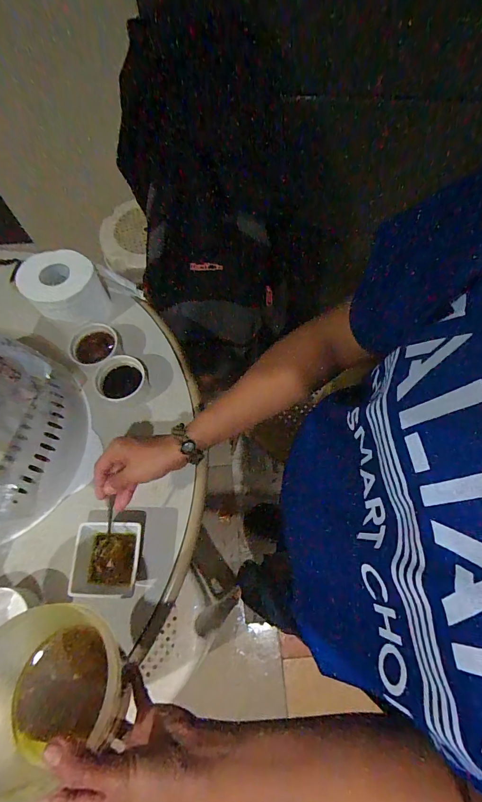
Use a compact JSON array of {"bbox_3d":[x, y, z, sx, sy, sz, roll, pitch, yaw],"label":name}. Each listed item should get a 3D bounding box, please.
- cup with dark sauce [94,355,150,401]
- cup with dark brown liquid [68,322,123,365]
[{"bbox_3d":[-0.189,-0.030,0.559,0.072,0.039,0.079,0,68,0],"label":"cup with dark sauce"},{"bbox_3d":[-0.237,-0.087,0.578,0.071,0.040,0.070,0,68,0],"label":"cup with dark brown liquid"}]

